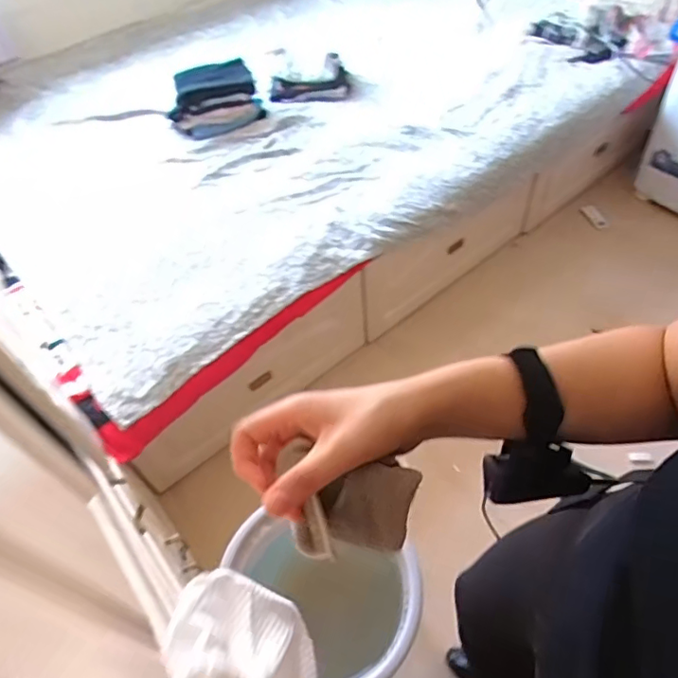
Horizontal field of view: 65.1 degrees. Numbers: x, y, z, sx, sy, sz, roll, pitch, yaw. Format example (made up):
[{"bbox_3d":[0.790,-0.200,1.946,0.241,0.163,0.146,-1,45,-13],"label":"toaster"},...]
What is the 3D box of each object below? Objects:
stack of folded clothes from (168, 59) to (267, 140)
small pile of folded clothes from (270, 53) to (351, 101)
[{"bbox_3d":[-0.379,-0.725,1.606,0.274,0.152,0.142,-19,59,-8],"label":"stack of folded clothes"},{"bbox_3d":[-0.100,-0.835,1.716,0.268,0.109,0.093,-6,51,1],"label":"small pile of folded clothes"}]

